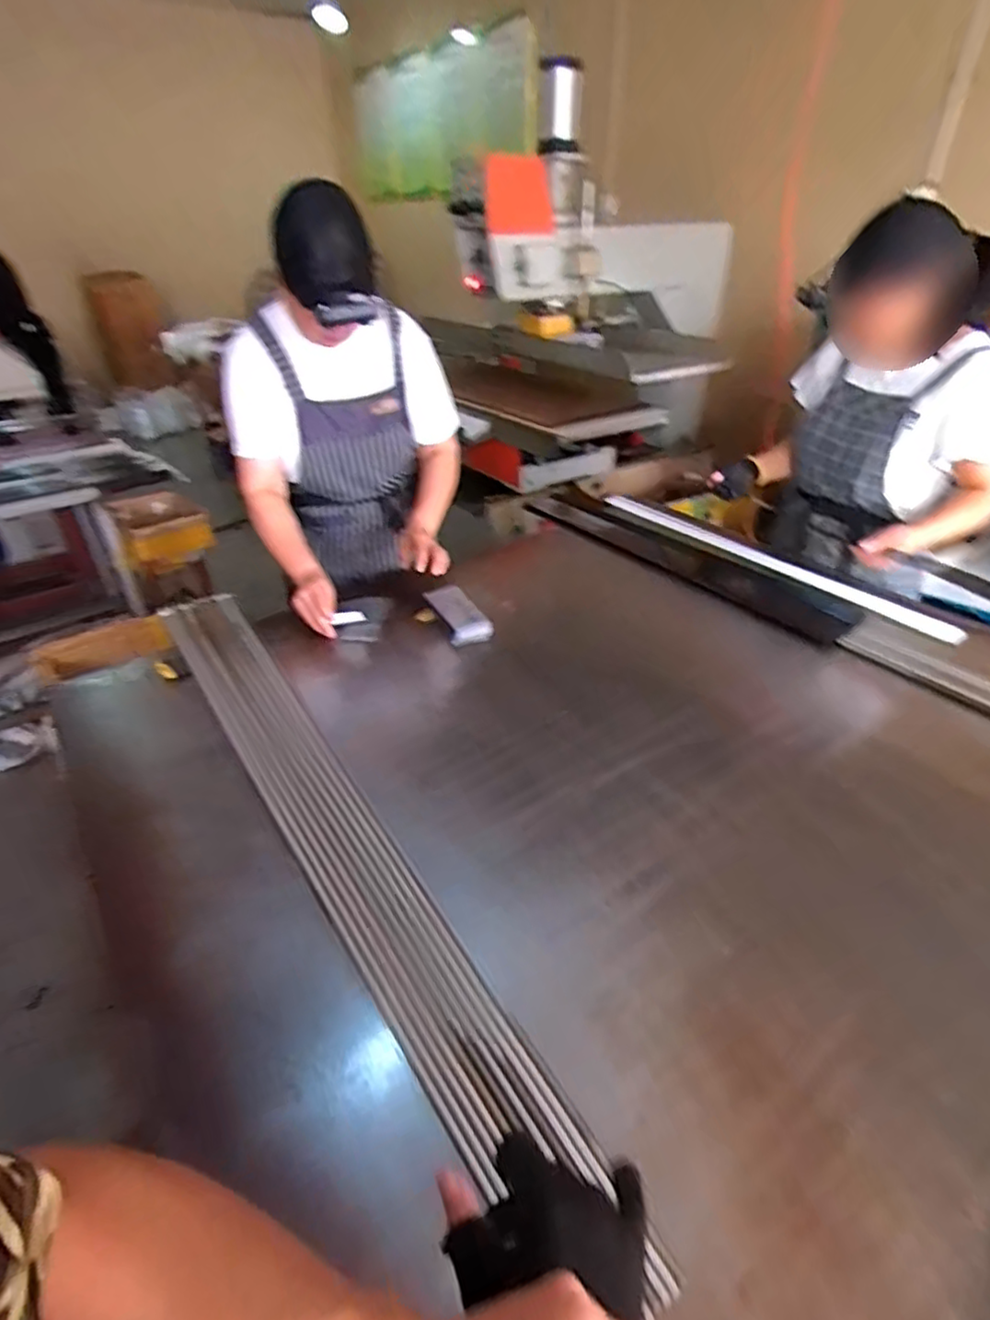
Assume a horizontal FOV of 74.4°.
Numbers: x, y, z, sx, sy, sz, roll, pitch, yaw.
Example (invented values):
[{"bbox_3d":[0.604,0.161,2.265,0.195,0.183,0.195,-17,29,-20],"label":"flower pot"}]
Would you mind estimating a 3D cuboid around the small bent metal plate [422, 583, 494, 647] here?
[{"bbox_3d":[-0.075,-0.092,1.295,0.086,0.034,0.172,-15,37,-20],"label":"small bent metal plate"}]

